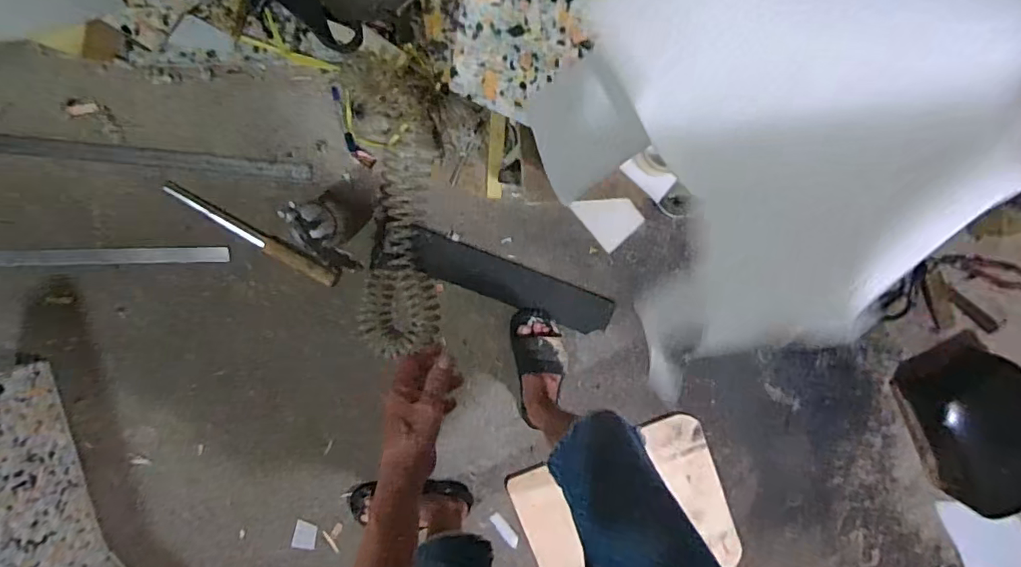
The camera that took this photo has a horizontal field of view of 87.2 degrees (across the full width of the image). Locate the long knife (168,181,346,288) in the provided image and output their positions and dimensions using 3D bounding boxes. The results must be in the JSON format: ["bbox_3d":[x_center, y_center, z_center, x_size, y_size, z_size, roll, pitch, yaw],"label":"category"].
[{"bbox_3d":[-0.541,-0.100,1.129,0.387,0.026,0.044,28,95,-7],"label":"long knife"}]

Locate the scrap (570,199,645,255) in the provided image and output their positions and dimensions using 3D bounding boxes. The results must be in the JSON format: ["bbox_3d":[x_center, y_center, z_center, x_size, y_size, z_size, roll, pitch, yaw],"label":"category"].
[{"bbox_3d":[0.216,-0.152,1.175,0.107,0.015,0.134,-41,99,1],"label":"scrap"}]

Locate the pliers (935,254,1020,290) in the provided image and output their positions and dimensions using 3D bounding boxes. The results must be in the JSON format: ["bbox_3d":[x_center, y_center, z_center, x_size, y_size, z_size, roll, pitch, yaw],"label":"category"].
[{"bbox_3d":[1.091,-0.037,1.248,0.220,0.026,0.056,14,96,-6],"label":"pliers"}]

